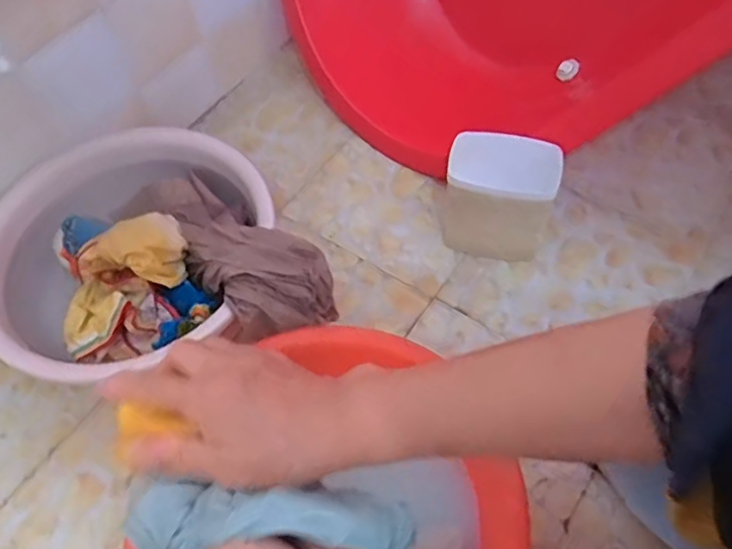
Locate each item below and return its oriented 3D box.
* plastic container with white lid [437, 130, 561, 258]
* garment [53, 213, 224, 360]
[{"bbox_3d":[0.186,-0.101,0.890,0.152,0.171,0.101,8,57,8],"label":"plastic container with white lid"},{"bbox_3d":[-0.317,-0.011,0.794,0.181,0.101,0.253,-23,58,-12],"label":"garment"}]

